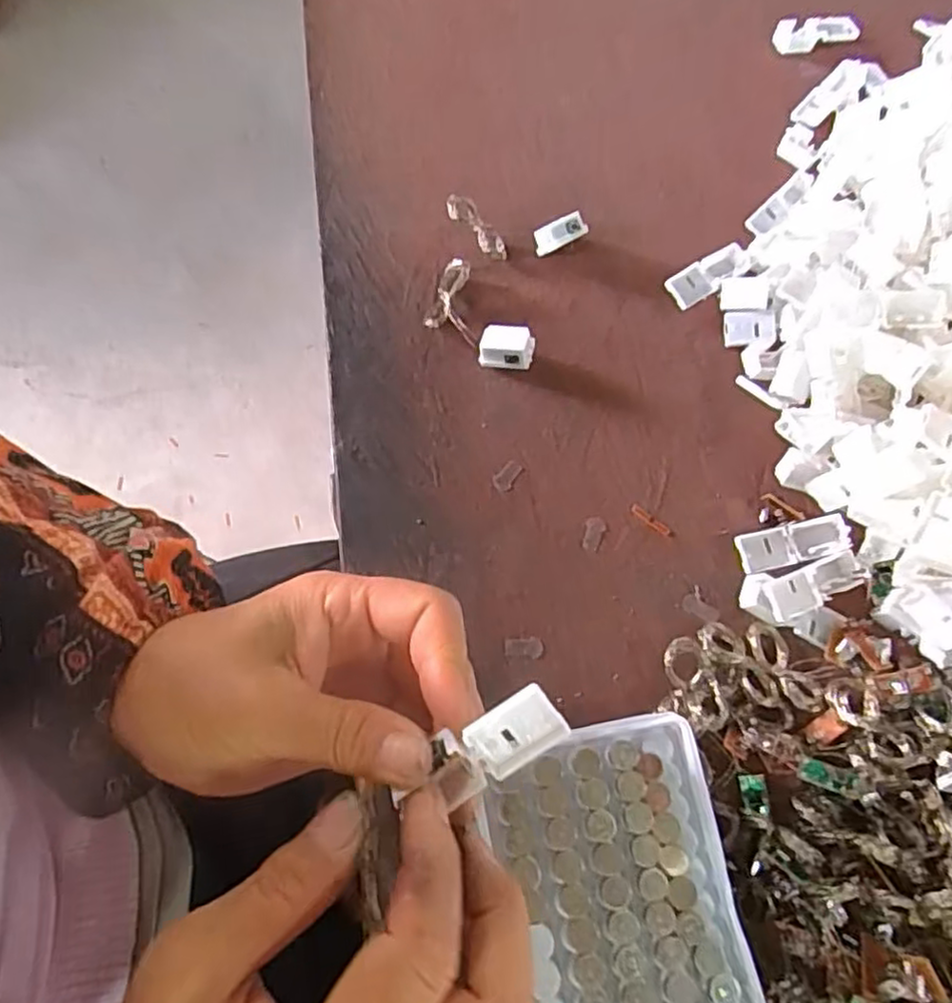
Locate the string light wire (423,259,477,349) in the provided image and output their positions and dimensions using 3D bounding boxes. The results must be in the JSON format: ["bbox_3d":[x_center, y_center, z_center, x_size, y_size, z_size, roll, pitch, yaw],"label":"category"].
[{"bbox_3d":[-0.016,-0.112,0.385,0.027,0.010,0.053,-3,70,-4],"label":"string light wire"}]

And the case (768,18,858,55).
[{"bbox_3d":[0.239,-0.327,0.483,0.061,0.015,0.017,-8,70,-6],"label":"case"}]

